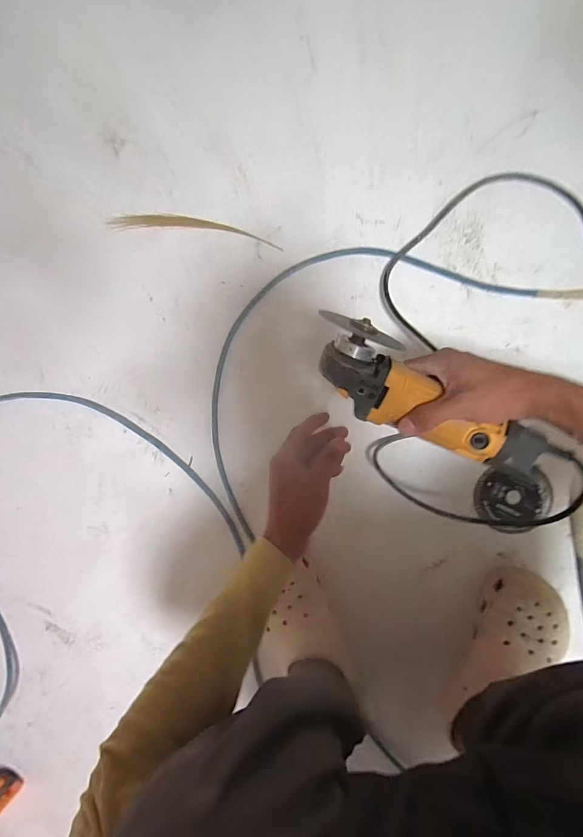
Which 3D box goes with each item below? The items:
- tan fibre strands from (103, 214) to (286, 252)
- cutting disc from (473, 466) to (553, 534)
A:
[{"bbox_3d":[-0.140,-0.272,0.548,0.254,0.007,0.031,9,96,7],"label":"tan fibre strands"},{"bbox_3d":[0.300,0.110,0.519,0.094,0.007,0.089,-4,94,8],"label":"cutting disc"}]

